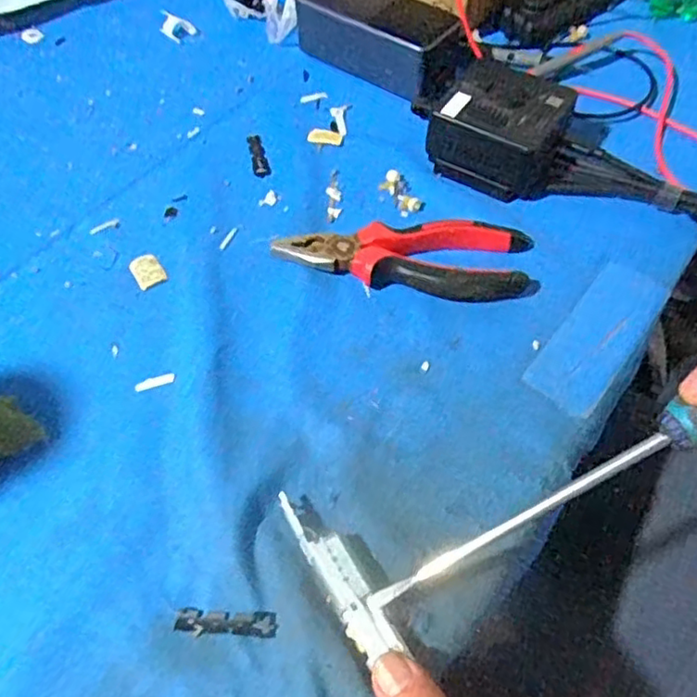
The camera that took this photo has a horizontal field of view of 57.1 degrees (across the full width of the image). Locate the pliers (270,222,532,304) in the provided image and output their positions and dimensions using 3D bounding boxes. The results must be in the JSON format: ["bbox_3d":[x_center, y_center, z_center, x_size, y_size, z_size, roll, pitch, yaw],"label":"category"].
[{"bbox_3d":[0.034,-0.060,0.406,0.156,0.020,0.051,4,57,5],"label":"pliers"}]

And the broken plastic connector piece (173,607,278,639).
[{"bbox_3d":[-0.057,0.127,0.296,0.047,0.004,0.011,2,56,4],"label":"broken plastic connector piece"}]

